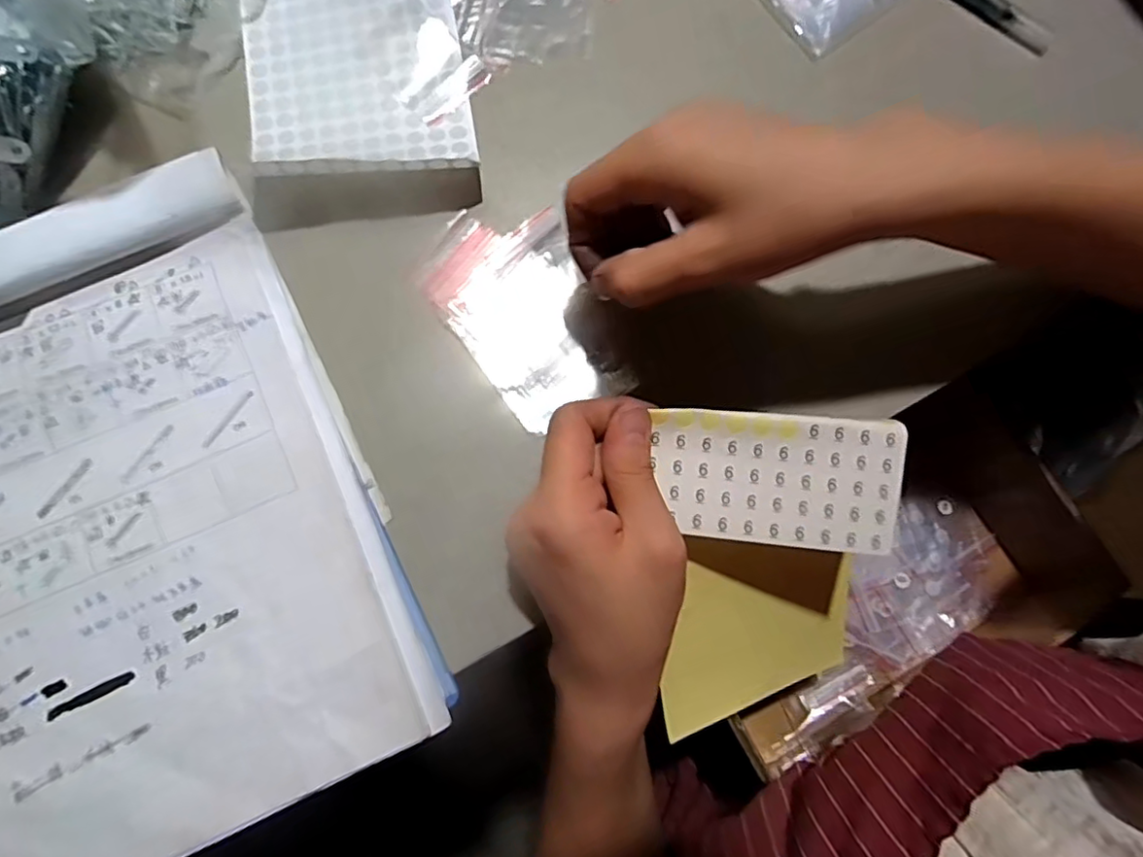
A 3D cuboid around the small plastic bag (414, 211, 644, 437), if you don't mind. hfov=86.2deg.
[{"bbox_3d":[-0.025,-0.063,0.325,0.078,0.005,0.121,-26,81,-6],"label":"small plastic bag"}]

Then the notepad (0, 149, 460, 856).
[{"bbox_3d":[-0.217,0.043,0.290,0.221,0.034,0.304,-25,81,-6],"label":"notepad"}]

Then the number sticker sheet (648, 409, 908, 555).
[{"bbox_3d":[0.095,0.024,0.282,0.113,0.004,0.060,3,93,0],"label":"number sticker sheet"}]

